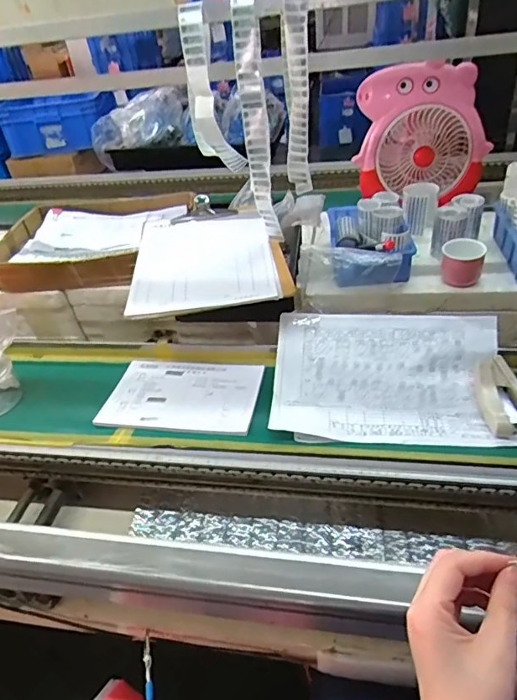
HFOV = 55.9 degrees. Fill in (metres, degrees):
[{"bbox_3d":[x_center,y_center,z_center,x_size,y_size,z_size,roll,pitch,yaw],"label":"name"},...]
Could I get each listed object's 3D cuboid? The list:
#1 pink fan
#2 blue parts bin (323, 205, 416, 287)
[{"bbox_3d":[0.326,-0.429,0.972,0.248,0.245,0.132,10,41,21],"label":"pink fan"},{"bbox_3d":[0.186,-0.187,0.839,0.125,0.070,0.221,-3,38,6],"label":"blue parts bin"}]

